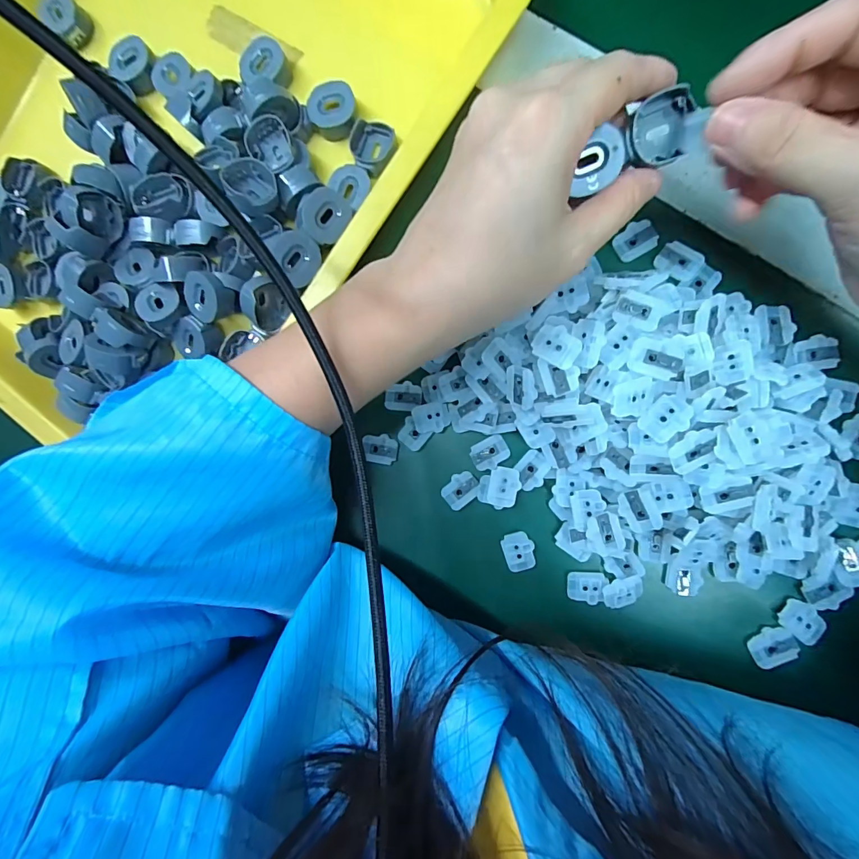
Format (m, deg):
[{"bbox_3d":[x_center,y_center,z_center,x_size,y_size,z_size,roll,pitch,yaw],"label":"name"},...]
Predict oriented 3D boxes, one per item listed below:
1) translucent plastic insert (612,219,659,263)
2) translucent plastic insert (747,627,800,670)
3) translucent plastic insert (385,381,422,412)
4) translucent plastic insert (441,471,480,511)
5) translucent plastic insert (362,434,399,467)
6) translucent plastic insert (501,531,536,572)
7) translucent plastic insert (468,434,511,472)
[{"bbox_3d":[0.111,-0.102,0.230,0.021,0.004,0.018,-27,86,9],"label":"translucent plastic insert"},{"bbox_3d":[0.178,0.113,0.221,0.021,0.005,0.017,-27,86,9],"label":"translucent plastic insert"},{"bbox_3d":[-0.015,-0.019,0.251,0.021,0.004,0.017,4,91,9],"label":"translucent plastic insert"},{"bbox_3d":[0.018,0.035,0.248,0.017,0.005,0.022,45,97,7],"label":"translucent plastic insert"},{"bbox_3d":[-0.030,0.012,0.254,0.021,0.004,0.017,9,92,9],"label":"translucent plastic insert"},{"bbox_3d":[0.051,0.070,0.243,0.017,0.004,0.022,-17,87,9],"label":"translucent plastic insert"},{"bbox_3d":[0.034,0.014,0.243,0.021,0.004,0.016,-29,85,8],"label":"translucent plastic insert"}]

